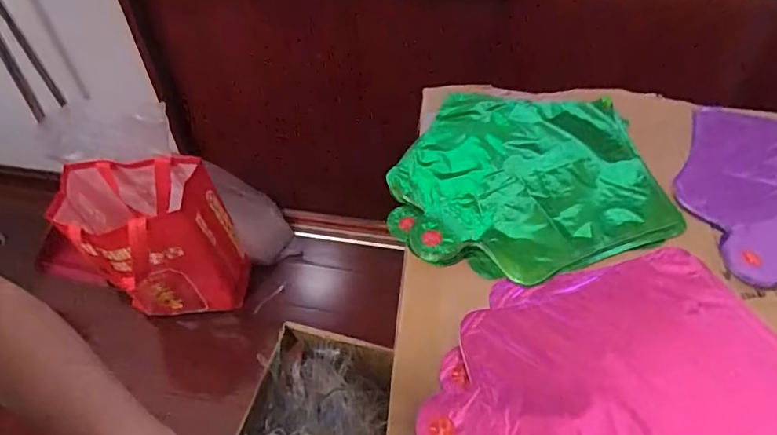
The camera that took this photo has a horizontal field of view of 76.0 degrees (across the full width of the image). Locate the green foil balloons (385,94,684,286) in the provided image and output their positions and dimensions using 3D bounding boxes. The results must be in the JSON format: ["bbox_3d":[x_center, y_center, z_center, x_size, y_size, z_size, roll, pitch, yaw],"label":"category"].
[{"bbox_3d":[0.119,-0.045,0.455,0.235,0.008,0.227,-5,50,-7],"label":"green foil balloons"}]

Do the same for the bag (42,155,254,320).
[{"bbox_3d":[-0.506,0.052,1.091,0.318,0.395,0.231,-16,56,-7],"label":"bag"}]

